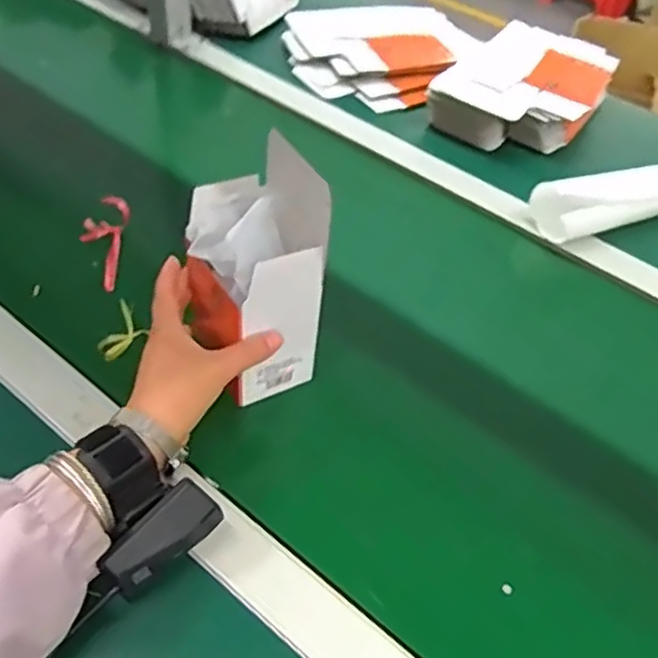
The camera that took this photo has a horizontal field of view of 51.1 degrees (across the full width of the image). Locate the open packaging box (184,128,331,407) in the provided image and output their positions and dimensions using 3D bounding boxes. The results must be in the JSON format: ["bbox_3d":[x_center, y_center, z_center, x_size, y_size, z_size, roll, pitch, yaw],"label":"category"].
[{"bbox_3d":[-0.053,-0.042,0.481,0.076,0.170,0.092,-20,53,-22],"label":"open packaging box"}]

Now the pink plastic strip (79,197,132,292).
[{"bbox_3d":[-0.196,-0.077,0.607,0.043,0.029,0.090,-8,50,-13],"label":"pink plastic strip"}]

